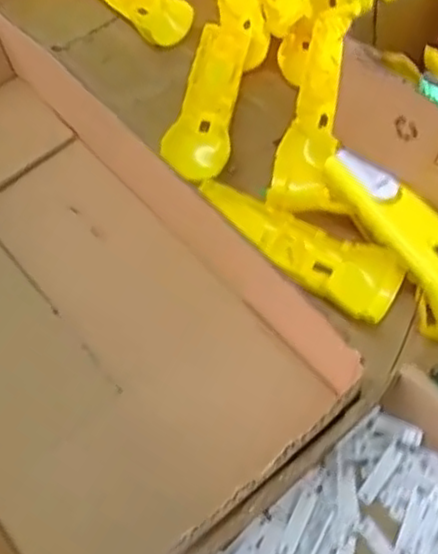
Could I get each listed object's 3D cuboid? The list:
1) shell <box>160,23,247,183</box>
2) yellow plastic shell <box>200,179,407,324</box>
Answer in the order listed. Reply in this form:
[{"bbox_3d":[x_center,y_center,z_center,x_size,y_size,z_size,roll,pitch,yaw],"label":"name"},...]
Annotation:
[{"bbox_3d":[-0.007,-0.145,0.564,0.046,0.024,0.153,7,57,9],"label":"shell"},{"bbox_3d":[0.049,-0.021,0.483,0.158,0.024,0.046,29,63,21],"label":"yellow plastic shell"}]

